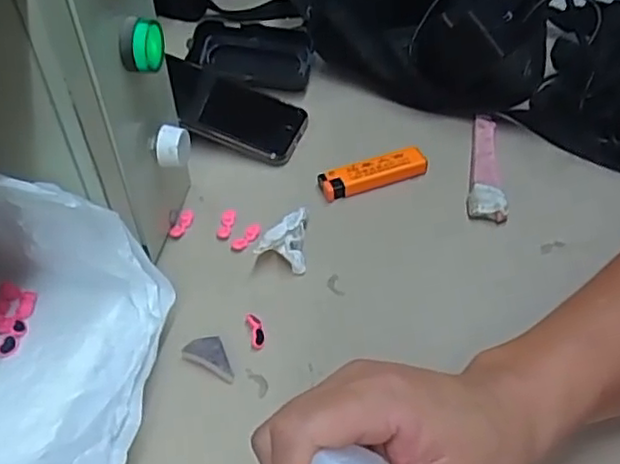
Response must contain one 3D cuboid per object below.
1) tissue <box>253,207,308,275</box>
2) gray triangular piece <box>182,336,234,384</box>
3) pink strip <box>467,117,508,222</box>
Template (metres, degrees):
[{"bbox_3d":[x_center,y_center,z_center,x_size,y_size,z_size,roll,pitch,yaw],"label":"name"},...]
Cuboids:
[{"bbox_3d":[-0.015,0.003,0.430,0.032,0.022,0.044,7,48,9],"label":"tissue"},{"bbox_3d":[-0.056,0.072,0.375,0.034,0.007,0.019,21,52,20],"label":"gray triangular piece"},{"bbox_3d":[0.133,-0.052,0.485,0.025,0.017,0.112,6,48,7],"label":"pink strip"}]

